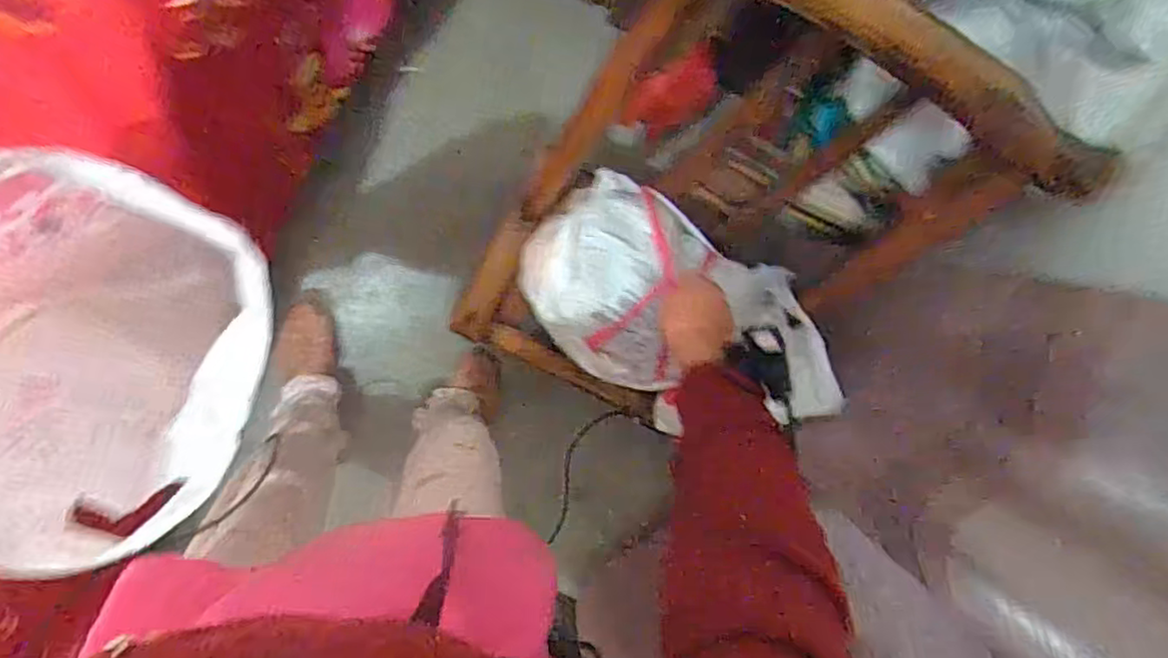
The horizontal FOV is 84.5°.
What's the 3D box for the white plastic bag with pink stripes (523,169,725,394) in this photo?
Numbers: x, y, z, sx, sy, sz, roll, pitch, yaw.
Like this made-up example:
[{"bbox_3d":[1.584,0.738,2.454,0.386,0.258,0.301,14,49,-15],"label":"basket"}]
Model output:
[{"bbox_3d":[0.033,-0.061,0.734,0.195,0.153,0.194,39,94,-9],"label":"white plastic bag with pink stripes"}]

